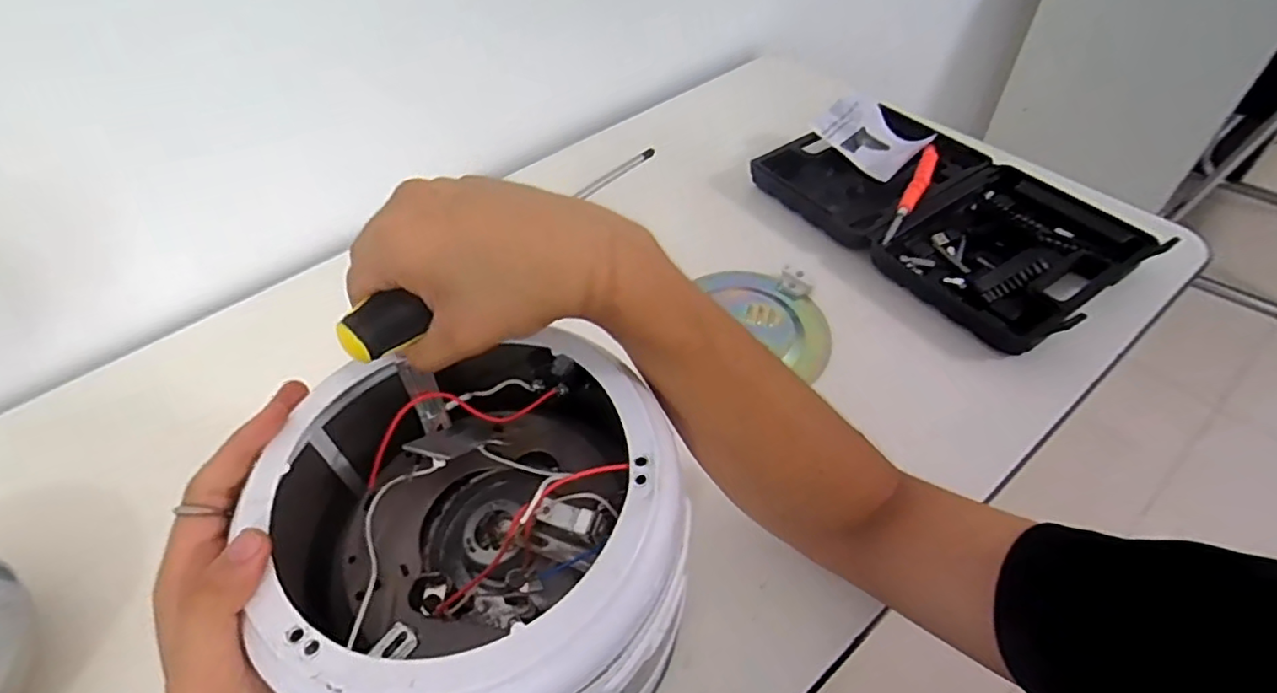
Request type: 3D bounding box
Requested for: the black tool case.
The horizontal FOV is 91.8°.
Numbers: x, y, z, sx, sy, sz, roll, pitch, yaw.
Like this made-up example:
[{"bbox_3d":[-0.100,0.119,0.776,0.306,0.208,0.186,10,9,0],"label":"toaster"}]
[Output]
[{"bbox_3d":[0.305,-0.139,0.635,0.200,0.045,0.344,-30,54,-22],"label":"black tool case"}]

